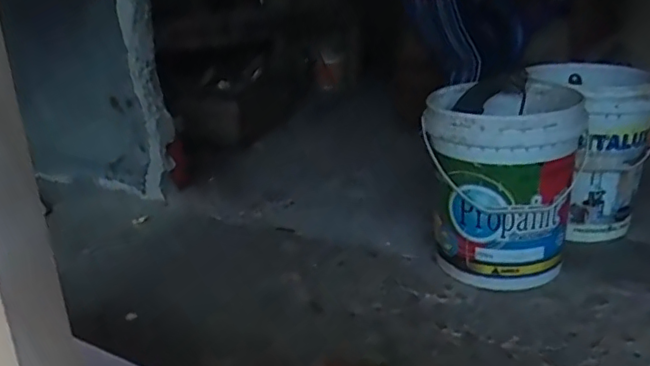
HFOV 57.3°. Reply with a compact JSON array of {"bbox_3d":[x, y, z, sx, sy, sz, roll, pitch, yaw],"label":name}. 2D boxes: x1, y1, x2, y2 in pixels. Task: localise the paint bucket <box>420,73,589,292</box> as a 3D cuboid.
[{"bbox_3d":[0.371,0.001,1.264,0.294,0.385,0.294,4,22,17],"label":"paint bucket"}]

